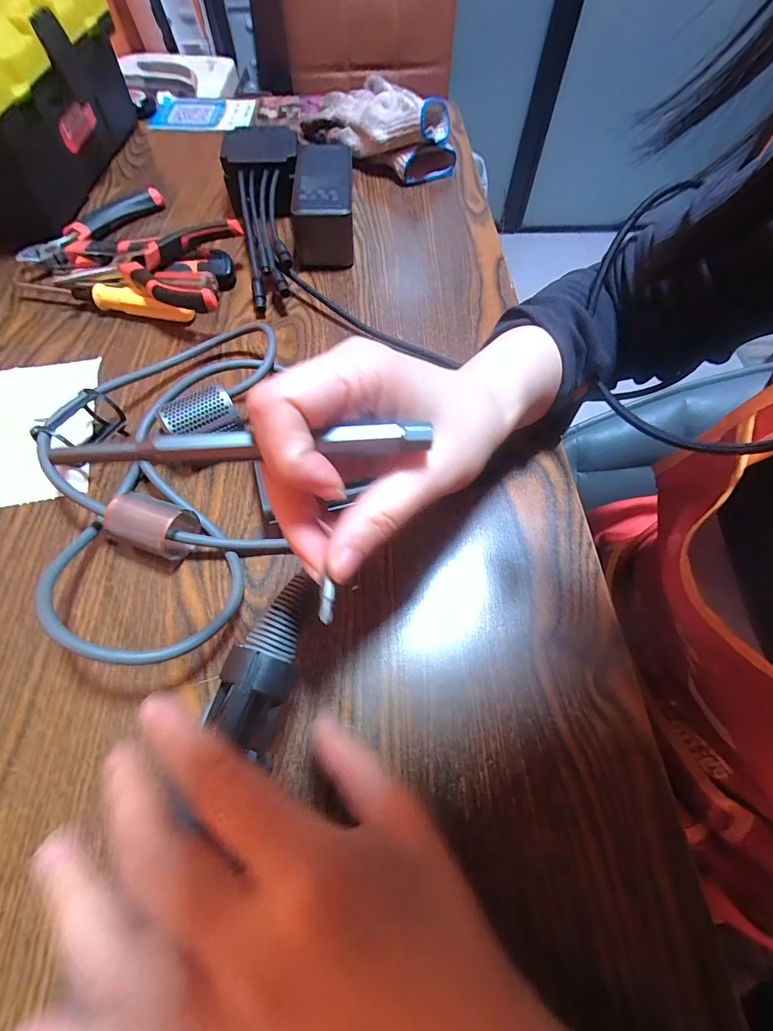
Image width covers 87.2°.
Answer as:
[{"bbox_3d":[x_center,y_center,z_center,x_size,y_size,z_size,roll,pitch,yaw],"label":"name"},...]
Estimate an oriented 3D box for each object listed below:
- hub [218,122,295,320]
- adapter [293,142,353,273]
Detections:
[{"bbox_3d":[-0.115,-0.292,0.394,0.071,0.060,0.234,-10,62,-7],"label":"hub"},{"bbox_3d":[-0.060,-0.300,0.396,0.057,0.054,0.120,-3,62,-4],"label":"adapter"}]

